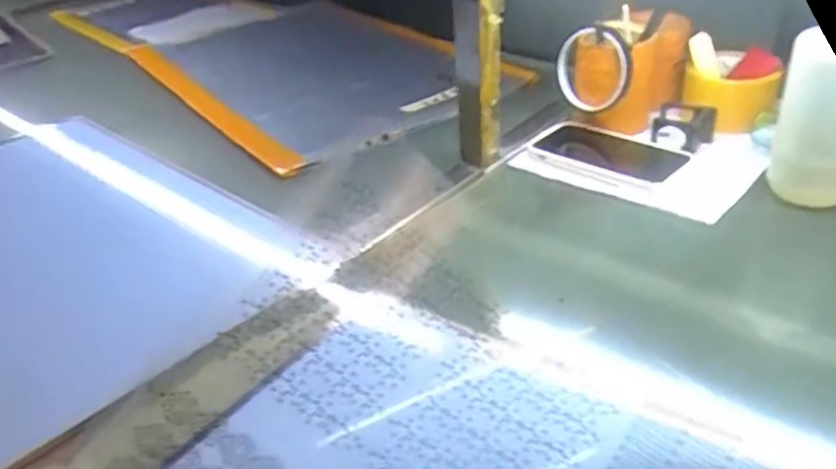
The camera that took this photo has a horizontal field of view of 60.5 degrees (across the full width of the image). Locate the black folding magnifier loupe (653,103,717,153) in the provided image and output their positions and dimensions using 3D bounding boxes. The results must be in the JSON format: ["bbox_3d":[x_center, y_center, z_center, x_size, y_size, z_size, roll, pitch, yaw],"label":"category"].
[{"bbox_3d":[0.274,-0.108,0.737,0.058,0.031,0.049,11,36,22],"label":"black folding magnifier loupe"}]

